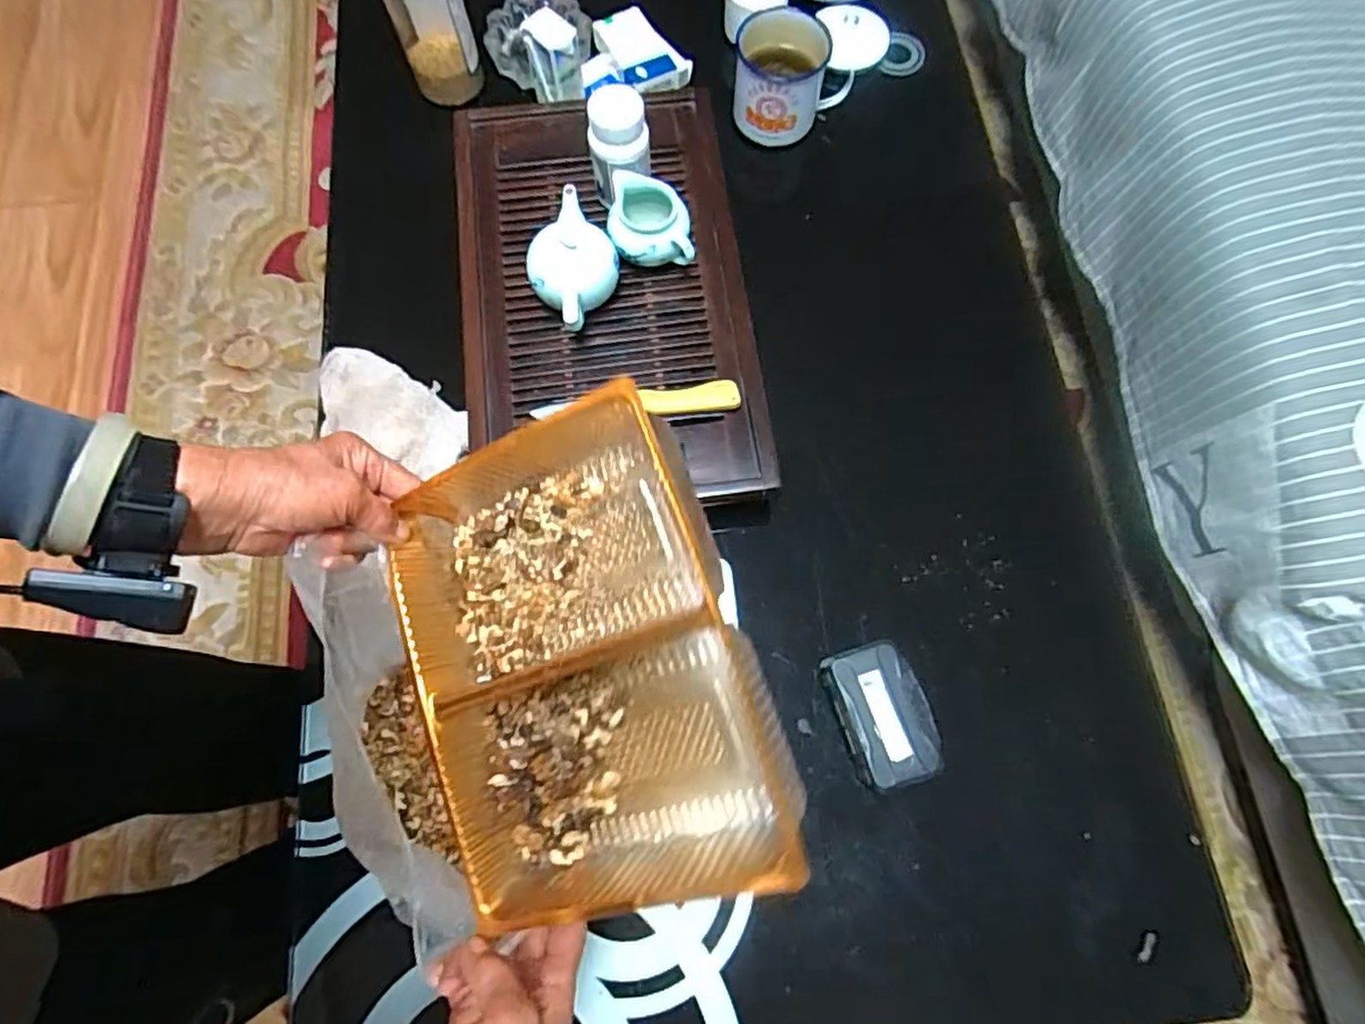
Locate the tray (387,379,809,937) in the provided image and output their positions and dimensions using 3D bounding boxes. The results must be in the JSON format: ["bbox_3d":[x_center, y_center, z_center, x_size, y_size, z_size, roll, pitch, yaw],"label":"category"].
[{"bbox_3d":[-0.068,0.092,0.428,0.218,0.077,0.279,-21,82,16],"label":"tray"}]

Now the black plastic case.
[{"bbox_3d":[0.183,0.183,0.618,0.081,0.022,0.122,-16,73,-5],"label":"black plastic case"}]

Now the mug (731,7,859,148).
[{"bbox_3d":[0.125,-0.501,0.798,0.132,0.093,0.106,13,72,4],"label":"mug"}]

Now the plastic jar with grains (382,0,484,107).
[{"bbox_3d":[-0.291,-0.567,0.783,0.083,0.147,0.092,-20,73,-6],"label":"plastic jar with grains"}]

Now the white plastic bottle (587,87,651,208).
[{"bbox_3d":[-0.063,-0.357,0.684,0.060,0.113,0.066,-6,72,-2],"label":"white plastic bottle"}]

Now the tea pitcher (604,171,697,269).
[{"bbox_3d":[-0.033,-0.287,0.691,0.087,0.066,0.078,-2,72,-1],"label":"tea pitcher"}]

